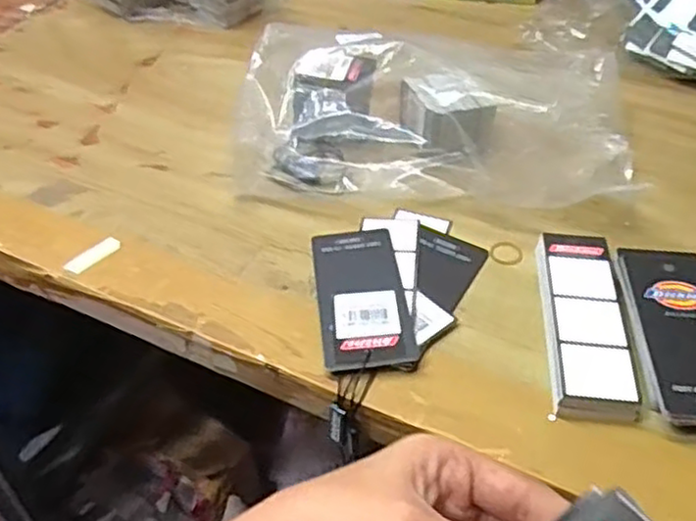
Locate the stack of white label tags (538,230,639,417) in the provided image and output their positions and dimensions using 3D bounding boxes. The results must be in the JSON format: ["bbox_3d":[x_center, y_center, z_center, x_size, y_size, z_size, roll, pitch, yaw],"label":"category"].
[{"bbox_3d":[0.127,0.030,0.381,0.042,0.014,0.122,3,47,4],"label":"stack of white label tags"}]

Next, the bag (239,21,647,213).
[{"bbox_3d":[0.066,-0.107,0.475,0.273,0.064,0.145,3,46,4],"label":"bag"}]

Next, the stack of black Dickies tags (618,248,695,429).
[{"bbox_3d":[0.178,0.036,0.371,0.053,0.010,0.115,3,47,4],"label":"stack of black Dickies tags"}]

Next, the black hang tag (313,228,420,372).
[{"bbox_3d":[0.007,0.018,0.399,0.048,0.004,0.109,-6,41,-3],"label":"black hang tag"}]

